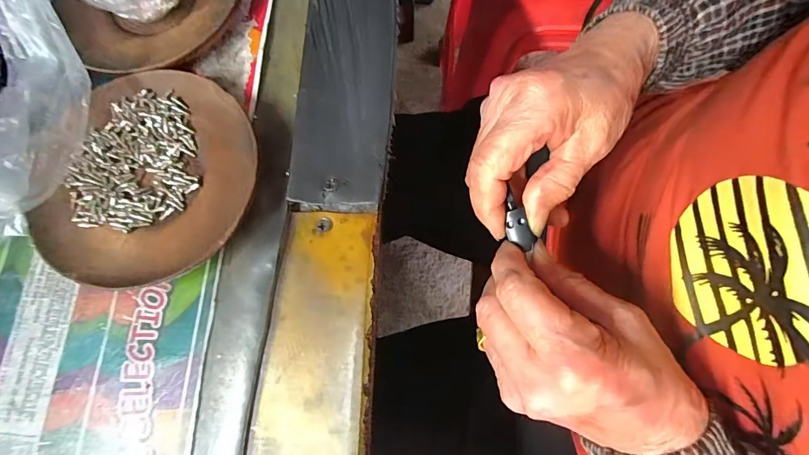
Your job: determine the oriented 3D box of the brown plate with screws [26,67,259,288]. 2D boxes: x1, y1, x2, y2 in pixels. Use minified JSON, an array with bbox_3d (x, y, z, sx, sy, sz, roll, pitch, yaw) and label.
[{"bbox_3d":[-0.127,-0.025,0.204,0.104,0.017,0.112,0,77,2],"label":"brown plate with screws"}]

